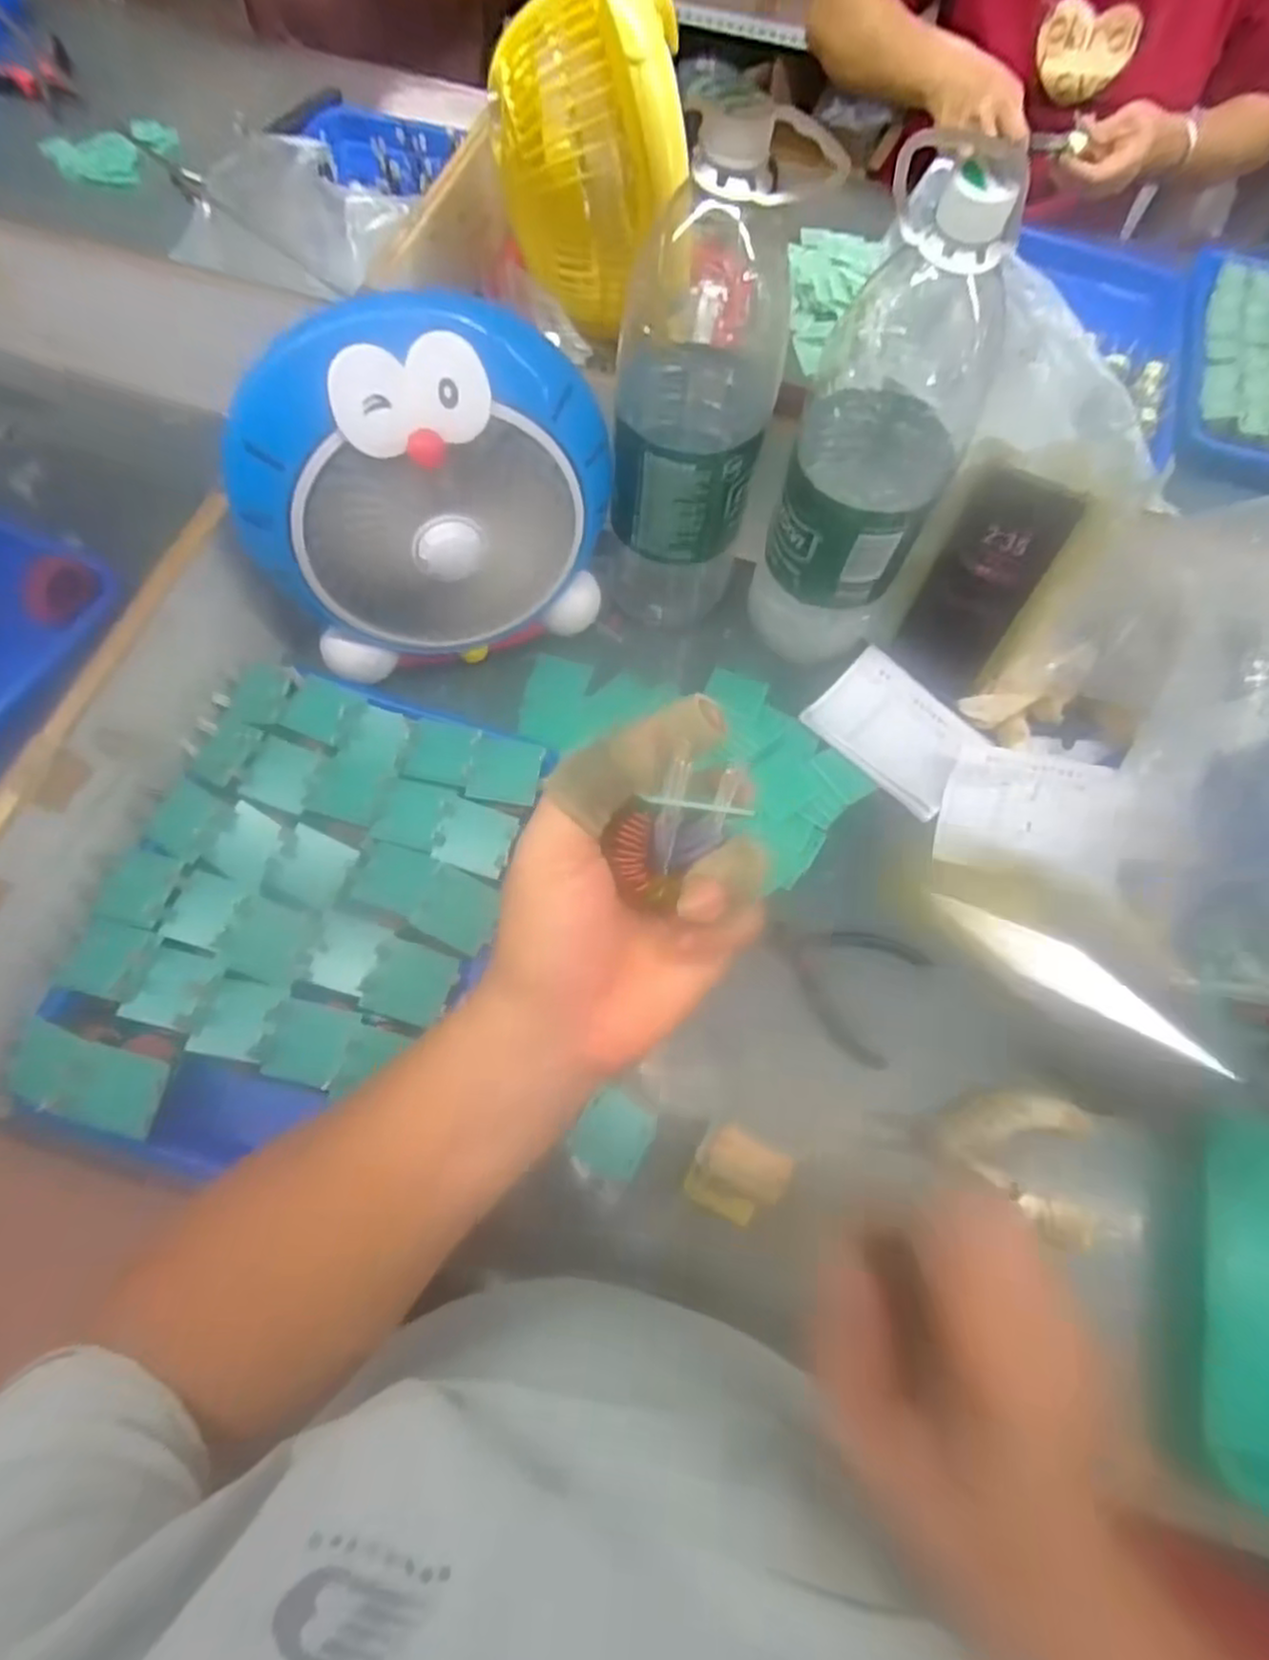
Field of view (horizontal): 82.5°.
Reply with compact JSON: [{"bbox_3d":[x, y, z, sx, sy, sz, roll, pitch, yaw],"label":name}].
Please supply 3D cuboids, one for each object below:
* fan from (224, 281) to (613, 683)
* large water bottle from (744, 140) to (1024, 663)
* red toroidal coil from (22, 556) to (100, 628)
[{"bbox_3d":[-0.131,-0.213,0.482,0.233,0.229,0.093,-25,71,-12],"label":"fan"},{"bbox_3d":[0.153,-0.234,0.483,0.106,0.338,0.094,26,69,8],"label":"large water bottle"},{"bbox_3d":[-0.440,-0.184,0.557,0.015,0.047,0.055,21,68,6],"label":"red toroidal coil"}]

